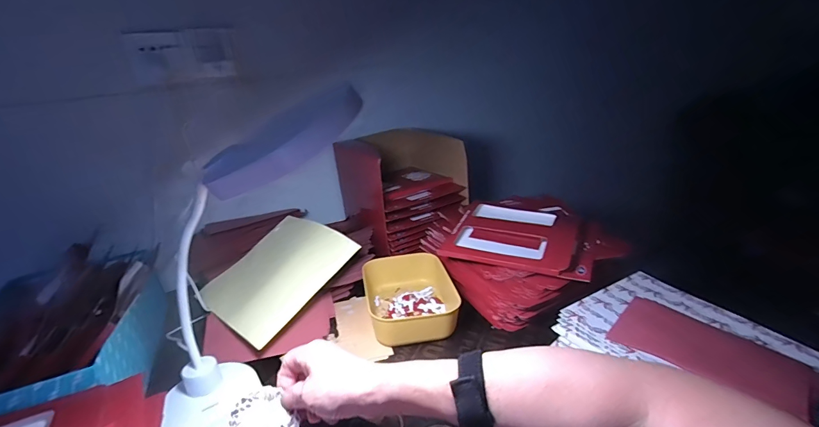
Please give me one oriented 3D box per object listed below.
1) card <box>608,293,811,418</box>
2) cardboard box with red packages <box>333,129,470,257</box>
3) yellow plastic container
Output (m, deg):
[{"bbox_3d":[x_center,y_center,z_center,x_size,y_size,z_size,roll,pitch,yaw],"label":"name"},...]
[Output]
[{"bbox_3d":[0.363,0.164,0.477,0.189,0.008,0.096,19,40,36],"label":"card"},{"bbox_3d":[-0.024,-0.073,0.882,0.213,0.194,0.270,-16,25,-25],"label":"cardboard box with red packages"},{"bbox_3d":[0.002,0.143,0.649,0.132,0.054,0.174,-9,23,-8],"label":"yellow plastic container"}]

